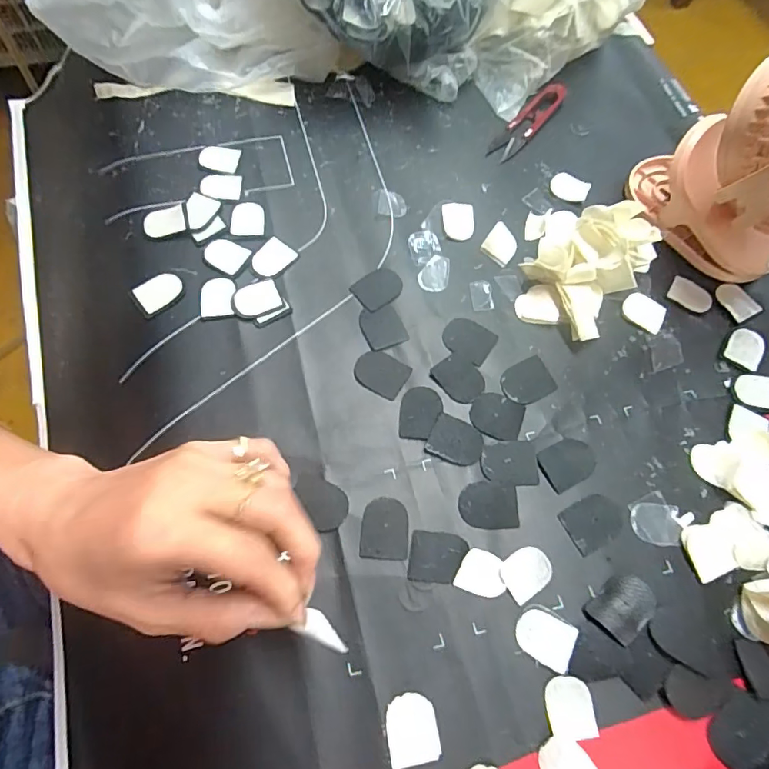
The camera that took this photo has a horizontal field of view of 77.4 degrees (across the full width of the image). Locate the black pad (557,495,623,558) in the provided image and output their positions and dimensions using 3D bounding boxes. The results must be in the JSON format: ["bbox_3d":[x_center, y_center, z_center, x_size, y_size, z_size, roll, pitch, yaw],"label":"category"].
[{"bbox_3d":[0.126,0.082,0.287,0.037,0.004,0.027,-25,71,-12],"label":"black pad"}]

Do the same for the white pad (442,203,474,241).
[{"bbox_3d":[0.057,-0.126,0.367,0.025,0.005,0.030,-1,68,-3],"label":"white pad"}]

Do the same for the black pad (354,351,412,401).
[{"bbox_3d":[-0.002,-0.008,0.320,0.035,0.004,0.027,29,70,9],"label":"black pad"}]

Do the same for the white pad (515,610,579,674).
[{"bbox_3d":[0.088,0.139,0.262,0.030,0.004,0.024,25,69,7],"label":"white pad"}]

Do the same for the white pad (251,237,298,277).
[{"bbox_3d":[-0.081,-0.092,0.347,0.024,0.004,0.029,34,71,10],"label":"white pad"}]

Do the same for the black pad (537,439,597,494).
[{"bbox_3d":[0.116,0.049,0.303,0.037,0.004,0.026,-27,72,-13],"label":"black pad"}]

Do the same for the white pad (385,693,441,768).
[{"bbox_3d":[0.014,0.175,0.244,0.025,0.004,0.030,-6,69,-5],"label":"white pad"}]

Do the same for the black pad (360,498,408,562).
[{"bbox_3d":[0.000,0.084,0.282,0.028,0.004,0.035,4,68,-1],"label":"black pad"}]

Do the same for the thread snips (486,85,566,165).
[{"bbox_3d":[0.125,-0.227,0.412,0.022,0.010,0.100,36,71,11],"label":"thread snips"}]

